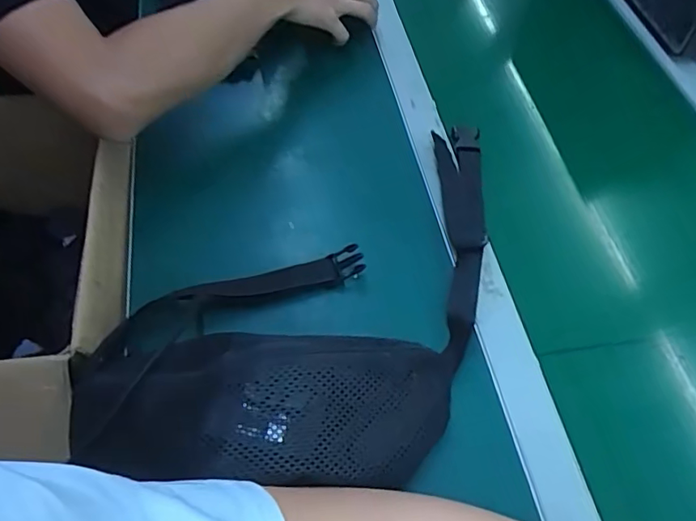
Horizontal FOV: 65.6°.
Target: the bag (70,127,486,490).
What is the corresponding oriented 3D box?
[{"bbox_3d":[-0.034,-0.004,0.458,0.284,0.091,0.409,15,59,8],"label":"bag"}]

